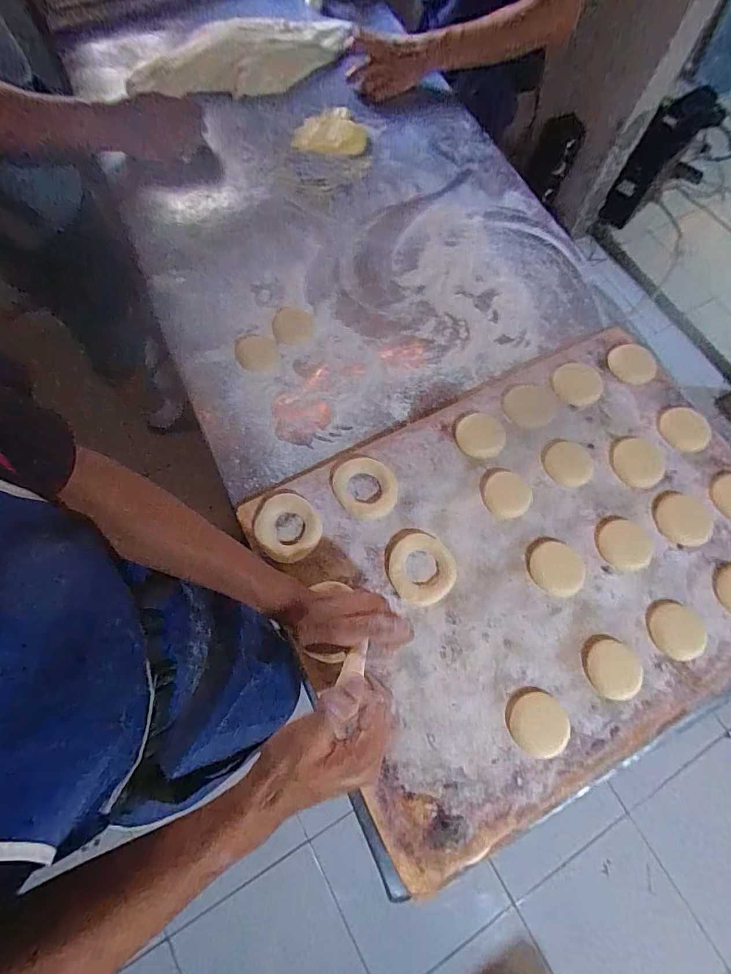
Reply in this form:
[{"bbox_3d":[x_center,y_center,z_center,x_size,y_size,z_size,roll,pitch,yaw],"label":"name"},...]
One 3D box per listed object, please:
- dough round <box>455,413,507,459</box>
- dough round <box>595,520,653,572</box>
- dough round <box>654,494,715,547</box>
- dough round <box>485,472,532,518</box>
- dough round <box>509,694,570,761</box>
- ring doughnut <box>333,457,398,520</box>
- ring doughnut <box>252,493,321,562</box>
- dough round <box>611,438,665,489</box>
[{"bbox_3d":[0.148,-0.067,0.558,0.063,0.005,0.059,1,71,-2],"label":"dough round"},{"bbox_3d":[0.305,0.068,0.510,0.060,0.004,0.058,1,71,-2],"label":"dough round"},{"bbox_3d":[0.382,0.038,0.522,0.057,0.011,0.063,14,71,3],"label":"dough round"},{"bbox_3d":[0.173,0.009,0.529,0.055,0.004,0.056,1,71,-2],"label":"dough round"},{"bbox_3d":[0.176,0.240,0.439,0.058,0.005,0.057,1,71,-2],"label":"dough round"},{"bbox_3d":[-0.001,0.000,0.531,0.078,0.016,0.075,1,71,-2],"label":"ring doughnut"},{"bbox_3d":[-0.091,0.047,0.512,0.076,0.010,0.079,1,71,-2],"label":"ring doughnut"},{"bbox_3d":[0.345,-0.033,0.552,0.068,0.005,0.065,1,71,-2],"label":"dough round"}]

